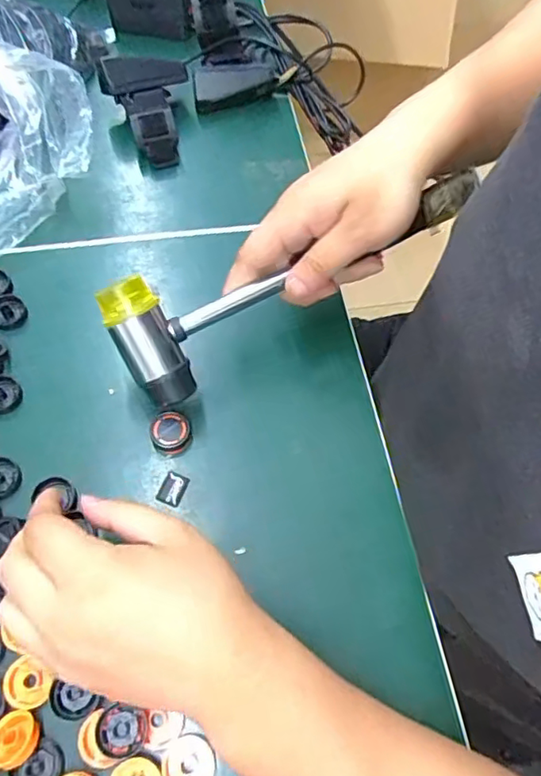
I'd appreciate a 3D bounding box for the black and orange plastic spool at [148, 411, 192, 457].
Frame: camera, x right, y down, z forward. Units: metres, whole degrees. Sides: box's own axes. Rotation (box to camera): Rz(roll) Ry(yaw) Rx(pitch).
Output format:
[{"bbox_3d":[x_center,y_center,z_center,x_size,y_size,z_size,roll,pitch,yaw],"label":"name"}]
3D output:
[{"bbox_3d":[-0.065,0.029,0.374,0.026,0.011,0.026,1,64,-2],"label":"black and orange plastic spool"}]

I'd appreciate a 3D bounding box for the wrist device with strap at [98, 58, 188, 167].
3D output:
[{"bbox_3d":[-0.098,-0.233,0.482,0.068,0.050,0.082,-17,66,-10],"label":"wrist device with strap"}]

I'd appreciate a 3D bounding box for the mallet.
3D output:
[{"bbox_3d":[0.015,-0.066,0.355,0.228,0.038,0.071,-25,67,-7],"label":"mallet"}]

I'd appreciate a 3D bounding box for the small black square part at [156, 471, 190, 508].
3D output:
[{"bbox_3d":[-0.062,0.063,0.362,0.015,0.004,0.021,19,65,7],"label":"small black square part"}]

